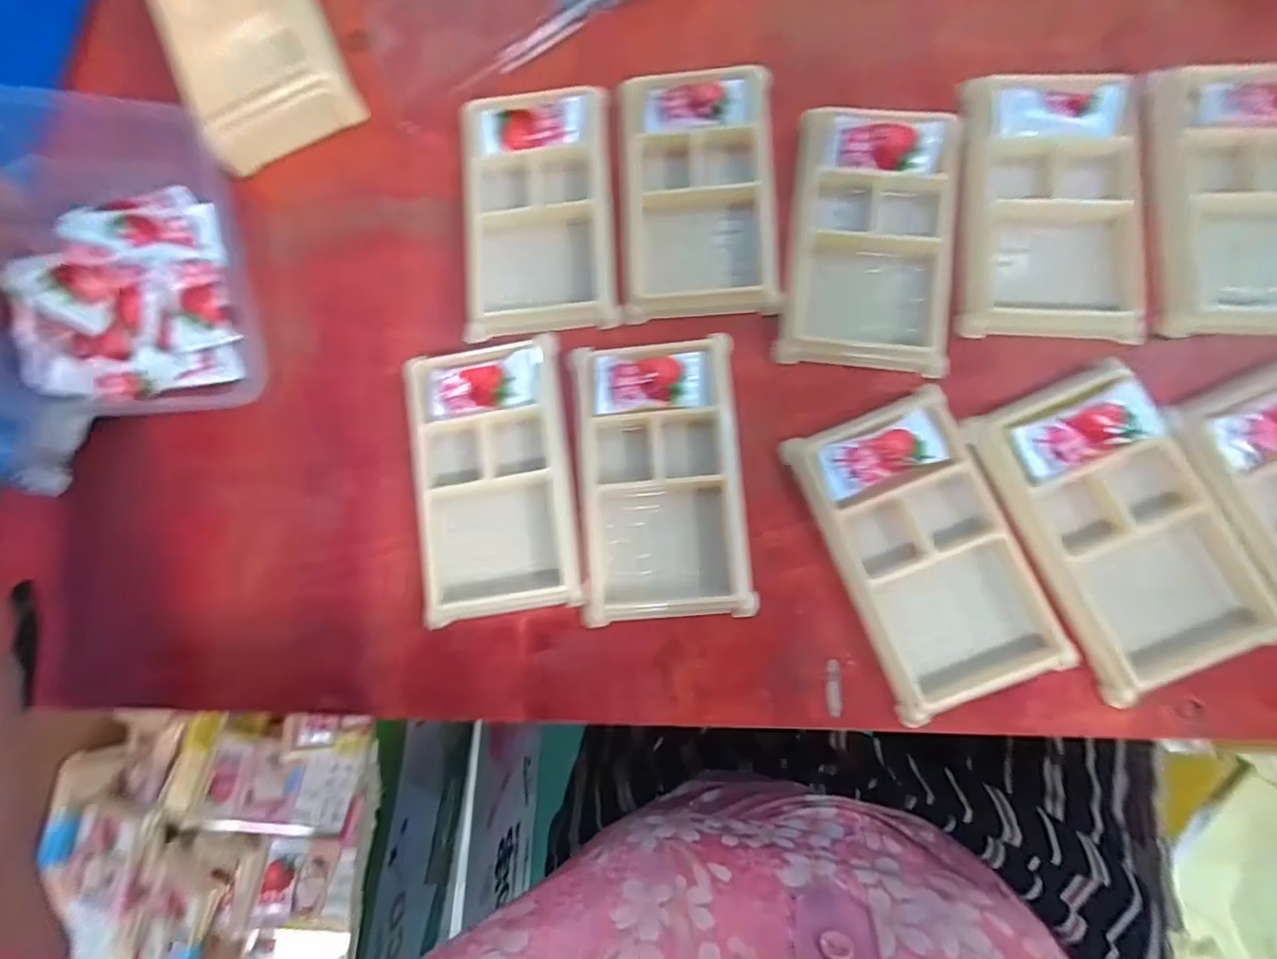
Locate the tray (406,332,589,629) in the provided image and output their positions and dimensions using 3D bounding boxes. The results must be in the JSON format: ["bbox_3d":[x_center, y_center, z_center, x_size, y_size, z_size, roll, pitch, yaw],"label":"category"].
[{"bbox_3d":[-0.072,-0.001,0.296,0.076,0.011,0.133,-9,82,5],"label":"tray"}]

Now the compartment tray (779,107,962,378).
[{"bbox_3d":[0.117,-0.121,0.298,0.078,0.015,0.127,7,83,7],"label":"compartment tray"}]

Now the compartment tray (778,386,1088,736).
[{"bbox_3d":[0.132,0.032,0.271,0.079,0.013,0.134,-23,81,3],"label":"compartment tray"}]

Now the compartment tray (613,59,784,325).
[{"bbox_3d":[0.032,-0.151,0.316,0.079,0.015,0.135,-2,82,6],"label":"compartment tray"}]

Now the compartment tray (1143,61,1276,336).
[{"bbox_3d":[0.288,-0.132,0.284,0.081,0.027,0.130,3,83,7],"label":"compartment tray"}]

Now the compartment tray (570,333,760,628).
[{"bbox_3d":[0.011,0.000,0.289,0.078,0.010,0.133,-6,82,5],"label":"compartment tray"}]

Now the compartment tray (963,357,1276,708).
[{"bbox_3d":[0.216,0.020,0.263,0.078,0.009,0.136,-24,81,3],"label":"compartment tray"}]

